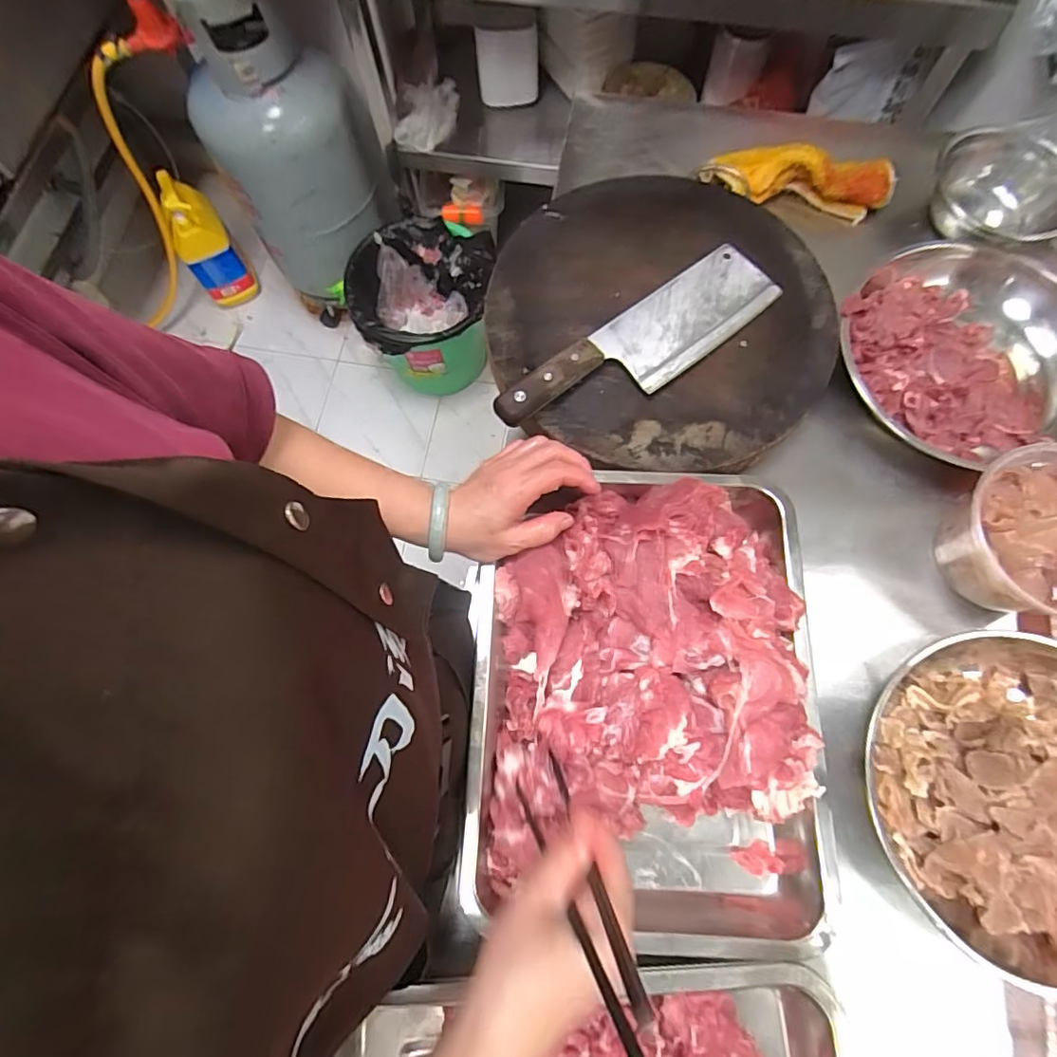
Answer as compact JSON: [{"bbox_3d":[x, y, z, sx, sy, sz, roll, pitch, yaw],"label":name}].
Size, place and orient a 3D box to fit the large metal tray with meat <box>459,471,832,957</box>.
[{"bbox_3d":[0.088,0.119,0.430,0.260,0.073,0.338,2,74,1],"label":"large metal tray with meat"}]

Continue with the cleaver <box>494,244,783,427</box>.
[{"bbox_3d":[0.106,-0.168,0.508,0.292,0.024,0.079,-36,77,-9],"label":"cleaver"}]

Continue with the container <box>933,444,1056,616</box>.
[{"bbox_3d":[0.425,0.011,0.459,0.128,0.091,0.135,0,74,1],"label":"container"}]

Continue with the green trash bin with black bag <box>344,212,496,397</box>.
[{"bbox_3d":[-0.258,-0.520,1.366,0.335,0.291,0.324,2,74,1],"label":"green trash bin with black bag"}]

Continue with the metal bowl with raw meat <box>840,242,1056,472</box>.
[{"bbox_3d":[0.400,-0.167,0.510,0.180,0.077,0.223,-15,74,-4],"label":"metal bowl with raw meat"}]

